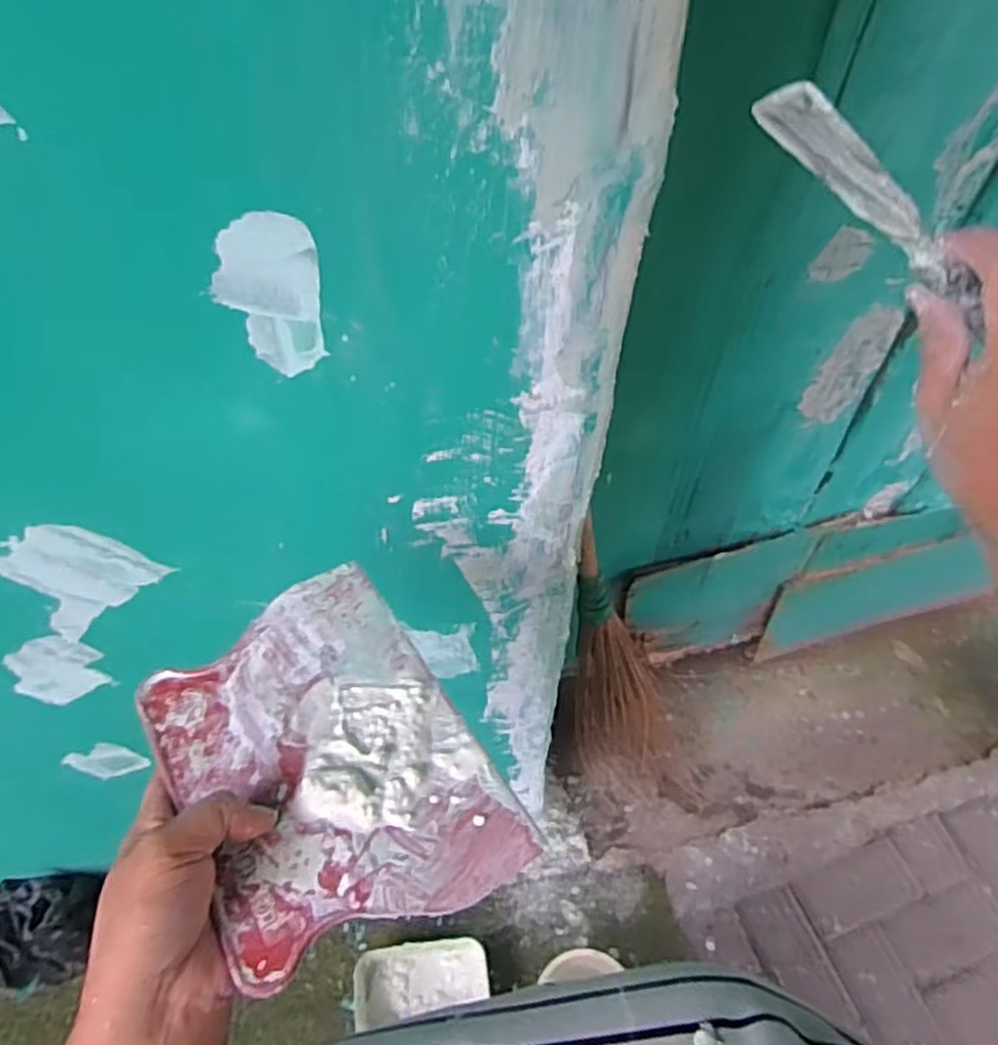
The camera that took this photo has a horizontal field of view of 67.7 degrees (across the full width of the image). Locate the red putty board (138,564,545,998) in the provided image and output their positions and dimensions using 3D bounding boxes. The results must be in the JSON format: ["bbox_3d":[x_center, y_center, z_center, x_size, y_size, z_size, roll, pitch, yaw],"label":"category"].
[{"bbox_3d":[-0.093,0.121,0.392,0.142,0.014,0.206,-27,50,-21],"label":"red putty board"}]

